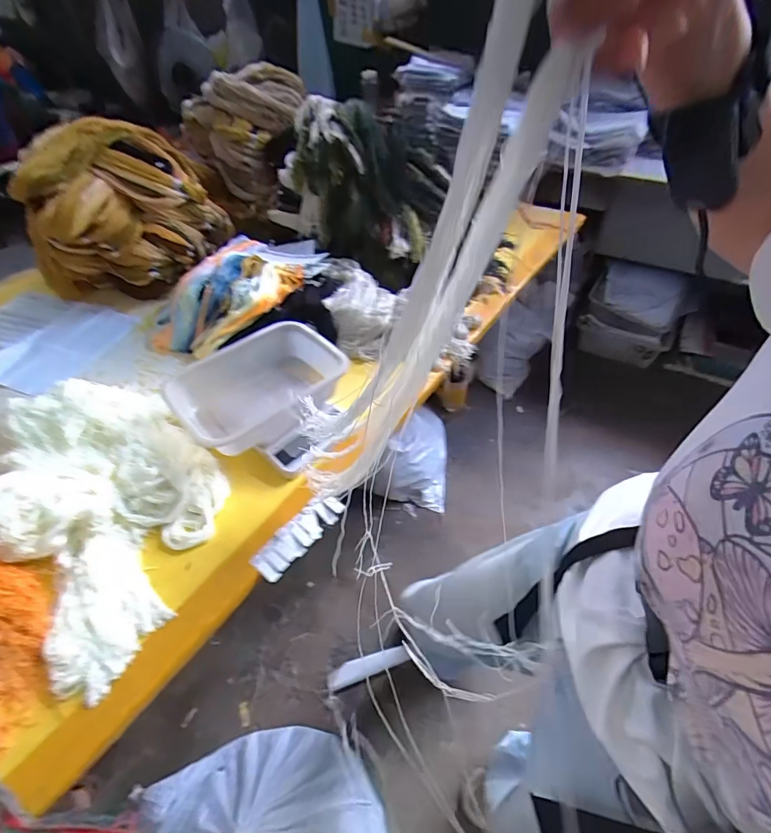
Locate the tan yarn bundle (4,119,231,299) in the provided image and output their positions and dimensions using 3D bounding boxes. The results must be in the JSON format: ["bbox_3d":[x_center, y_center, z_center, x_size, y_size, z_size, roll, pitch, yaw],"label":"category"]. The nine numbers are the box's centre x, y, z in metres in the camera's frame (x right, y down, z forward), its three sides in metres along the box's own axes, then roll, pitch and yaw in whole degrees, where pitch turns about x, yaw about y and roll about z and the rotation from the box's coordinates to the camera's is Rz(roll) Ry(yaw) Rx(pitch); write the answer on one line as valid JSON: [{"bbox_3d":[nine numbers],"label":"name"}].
[{"bbox_3d":[-0.614,-0.485,1.044,0.456,0.325,0.224,-34,55,-25],"label":"tan yarn bundle"}]

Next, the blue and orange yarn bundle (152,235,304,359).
[{"bbox_3d":[-0.342,-0.271,0.976,0.265,0.111,0.339,23,53,21],"label":"blue and orange yarn bundle"}]

